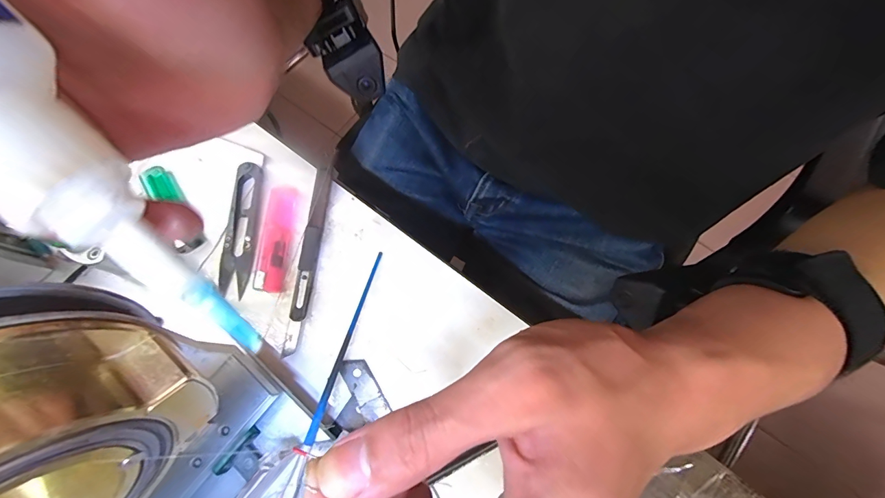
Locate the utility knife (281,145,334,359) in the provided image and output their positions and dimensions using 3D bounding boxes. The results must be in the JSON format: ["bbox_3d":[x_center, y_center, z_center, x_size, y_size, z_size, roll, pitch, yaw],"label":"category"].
[{"bbox_3d":[-0.096,-0.003,0.271,0.012,0.014,0.149,3,73,5],"label":"utility knife"}]

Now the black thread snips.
[{"bbox_3d":[-0.152,-0.017,0.284,0.024,0.015,0.100,-1,72,3],"label":"black thread snips"}]

